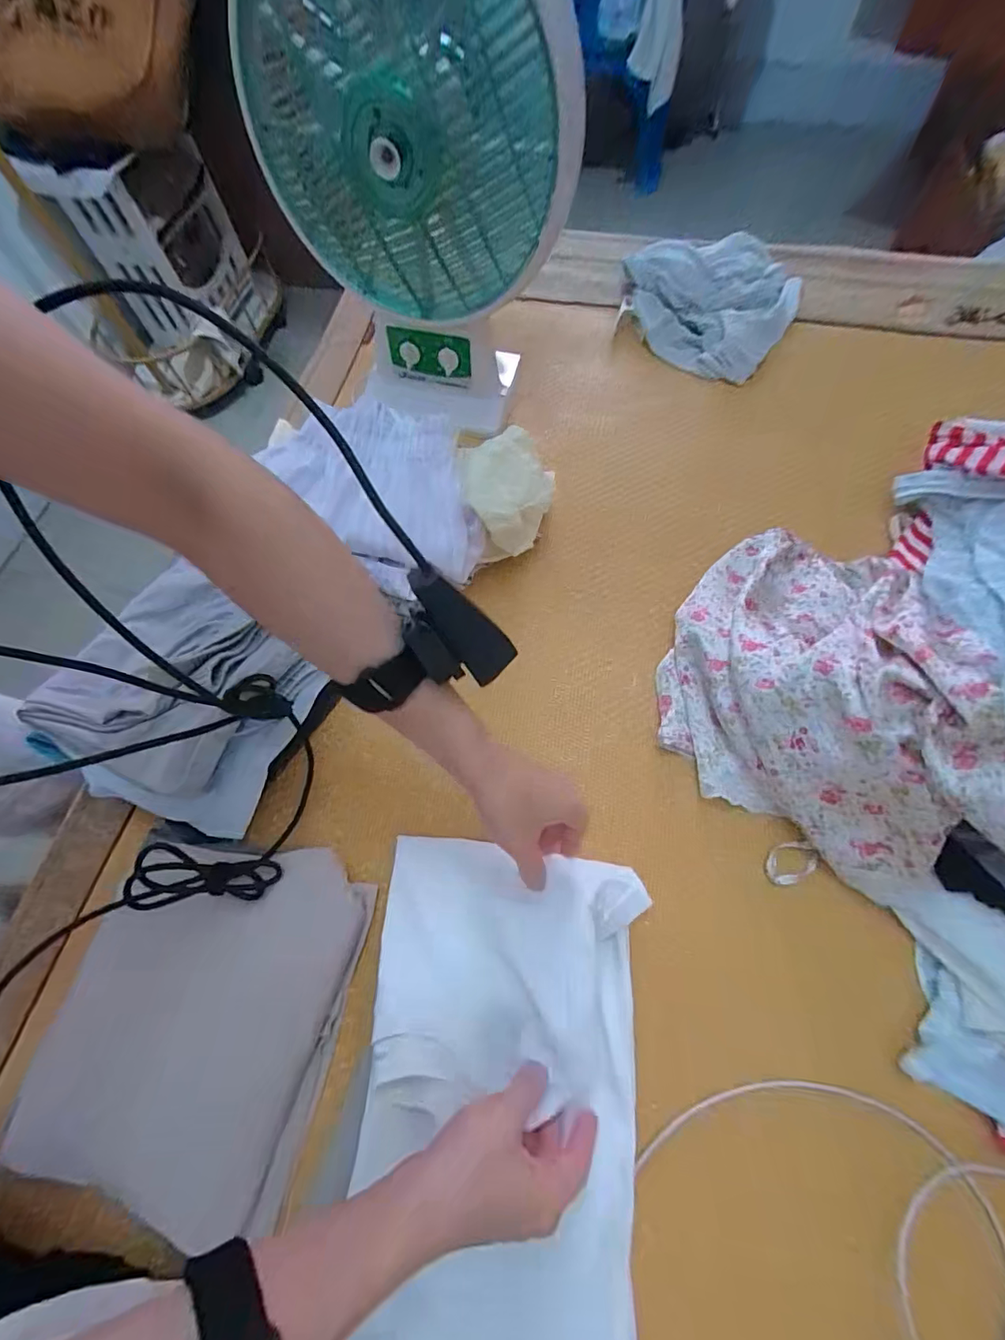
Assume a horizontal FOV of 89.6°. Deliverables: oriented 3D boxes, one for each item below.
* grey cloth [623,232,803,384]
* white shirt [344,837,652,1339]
[{"bbox_3d":[0.279,-0.513,0.691,0.227,0.058,0.216,37,73,18],"label":"grey cloth"},{"bbox_3d":[-0.003,0.287,0.332,0.187,0.070,0.321,3,66,4],"label":"white shirt"}]

